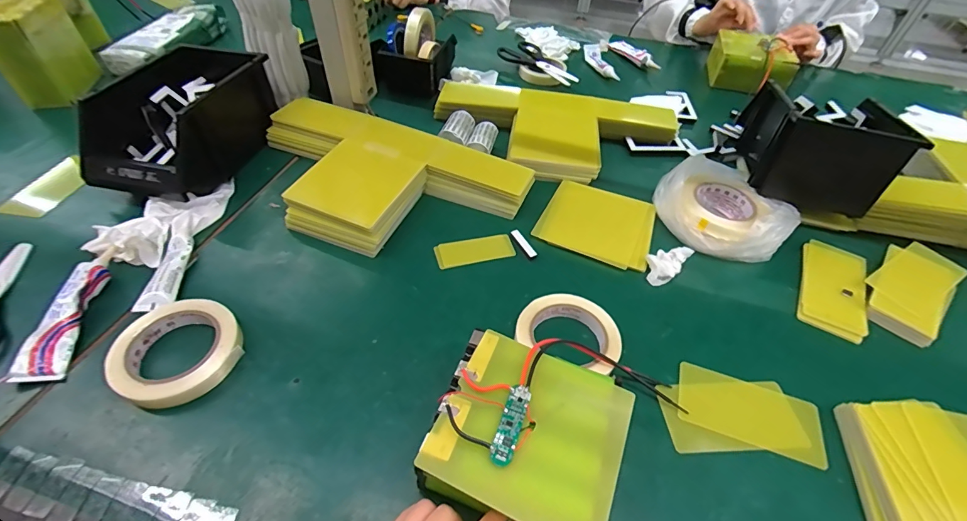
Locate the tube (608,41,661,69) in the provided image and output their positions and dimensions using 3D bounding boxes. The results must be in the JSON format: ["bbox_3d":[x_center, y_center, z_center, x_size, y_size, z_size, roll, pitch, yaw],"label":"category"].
[{"bbox_3d":[0.348,-0.475,0.985,0.039,0.029,0.172,-13,50,-15],"label":"tube"}]

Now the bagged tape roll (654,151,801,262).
[{"bbox_3d":[0.340,-0.080,0.609,0.154,0.057,0.172,-16,51,-17],"label":"bagged tape roll"}]

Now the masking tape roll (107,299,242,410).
[{"bbox_3d":[-0.312,0.091,0.436,0.108,0.030,0.111,2,48,-2],"label":"masking tape roll"}]

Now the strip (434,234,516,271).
[{"bbox_3d":[-0.012,-0.013,0.575,0.105,0.009,0.044,-10,50,-12],"label":"strip"}]

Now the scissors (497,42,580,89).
[{"bbox_3d":[0.103,-0.429,0.920,0.104,0.017,0.224,-15,51,-16],"label":"scissors"}]

